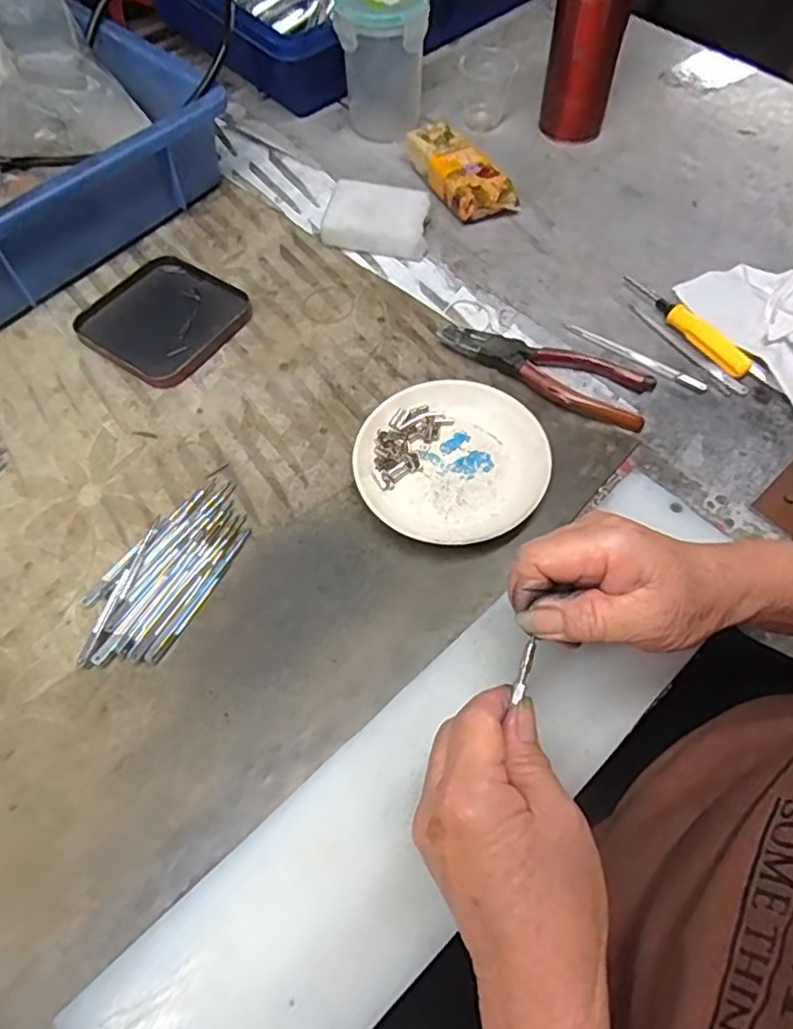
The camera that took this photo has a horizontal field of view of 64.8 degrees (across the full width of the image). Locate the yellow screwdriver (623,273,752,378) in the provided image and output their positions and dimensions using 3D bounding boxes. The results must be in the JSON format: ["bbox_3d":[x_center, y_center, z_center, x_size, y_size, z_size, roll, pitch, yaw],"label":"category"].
[{"bbox_3d":[0.211,-0.143,0.459,0.017,0.013,0.117,-29,64,-14],"label":"yellow screwdriver"}]

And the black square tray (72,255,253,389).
[{"bbox_3d":[-0.176,-0.150,0.474,0.106,0.013,0.103,31,65,17],"label":"black square tray"}]

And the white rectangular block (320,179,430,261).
[{"bbox_3d":[-0.015,-0.244,0.516,0.083,0.024,0.057,9,61,6],"label":"white rectangular block"}]

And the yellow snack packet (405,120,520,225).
[{"bbox_3d":[0.053,-0.294,0.541,0.047,0.035,0.109,-27,63,-14],"label":"yellow snack packet"}]

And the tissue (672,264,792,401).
[{"bbox_3d":[0.284,-0.143,0.449,0.097,0.034,0.144,-28,64,-14],"label":"tissue"}]

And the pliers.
[{"bbox_3d":[0.102,-0.103,0.441,0.151,0.014,0.047,21,63,12],"label":"pliers"}]

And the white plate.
[{"bbox_3d":[0.034,-0.034,0.396,0.117,0.021,0.110,0,60,1],"label":"white plate"}]

